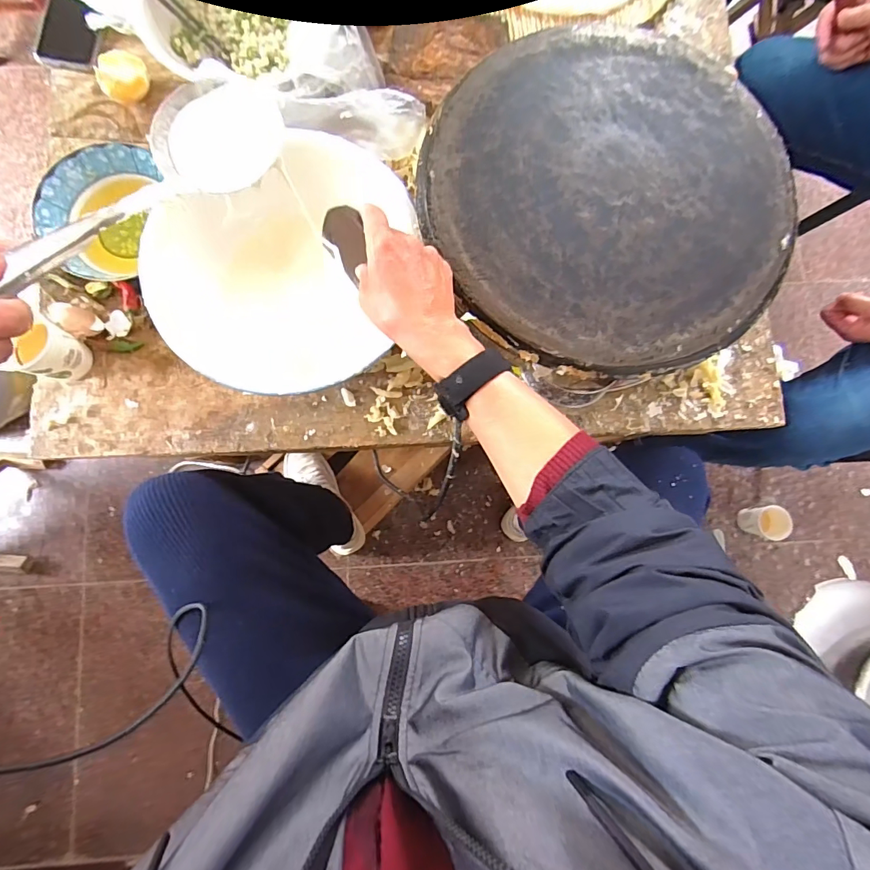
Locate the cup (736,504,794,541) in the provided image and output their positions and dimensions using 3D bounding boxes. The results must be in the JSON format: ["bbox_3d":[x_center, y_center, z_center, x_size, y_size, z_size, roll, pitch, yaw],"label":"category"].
[{"bbox_3d":[0.726,0.193,1.009,0.068,0.089,0.071,0,83,-2],"label":"cup"}]

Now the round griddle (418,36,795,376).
[{"bbox_3d":[0.170,-0.238,0.449,0.335,0.021,0.353,0,83,-2],"label":"round griddle"}]

